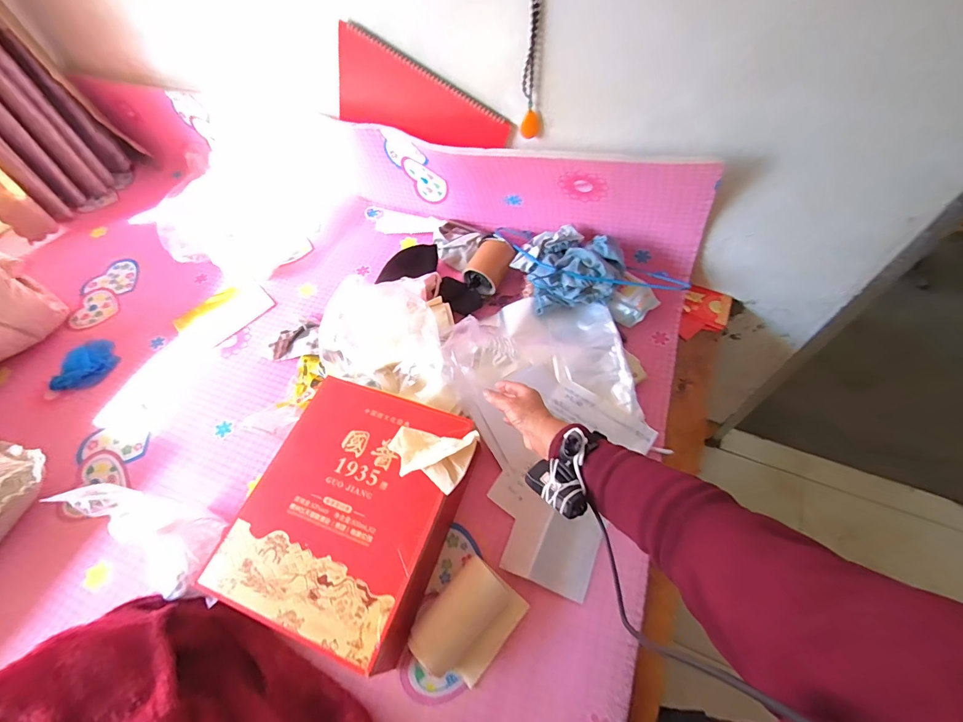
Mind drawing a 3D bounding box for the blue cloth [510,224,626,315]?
[{"bbox_3d":[0.175,-0.194,0.862,0.179,0.092,0.196,-19,59,-11],"label":"blue cloth"}]

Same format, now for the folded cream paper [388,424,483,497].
[{"bbox_3d":[-0.077,0.137,0.606,0.130,0.052,0.073,9,58,7],"label":"folded cream paper"}]

